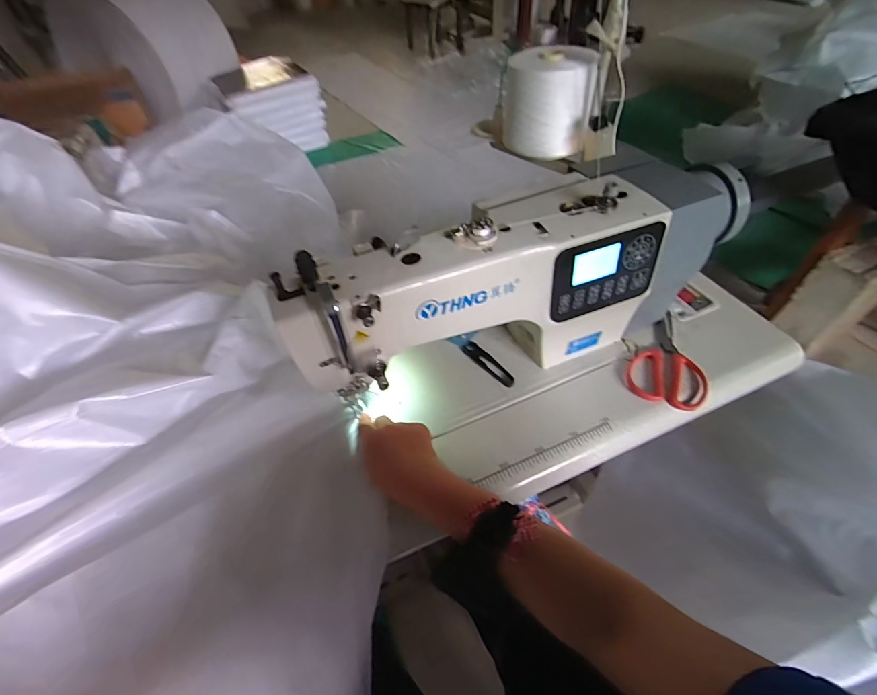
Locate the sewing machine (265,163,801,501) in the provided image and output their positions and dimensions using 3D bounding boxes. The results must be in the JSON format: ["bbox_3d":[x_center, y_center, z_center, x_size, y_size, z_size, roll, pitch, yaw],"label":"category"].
[{"bbox_3d":[0.165,-0.031,0.526,0.640,0.247,0.270,-19,51,-11],"label":"sewing machine"}]

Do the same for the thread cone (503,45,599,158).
[{"bbox_3d":[0.210,-0.475,0.797,0.164,0.154,0.124,5,51,9],"label":"thread cone"}]

